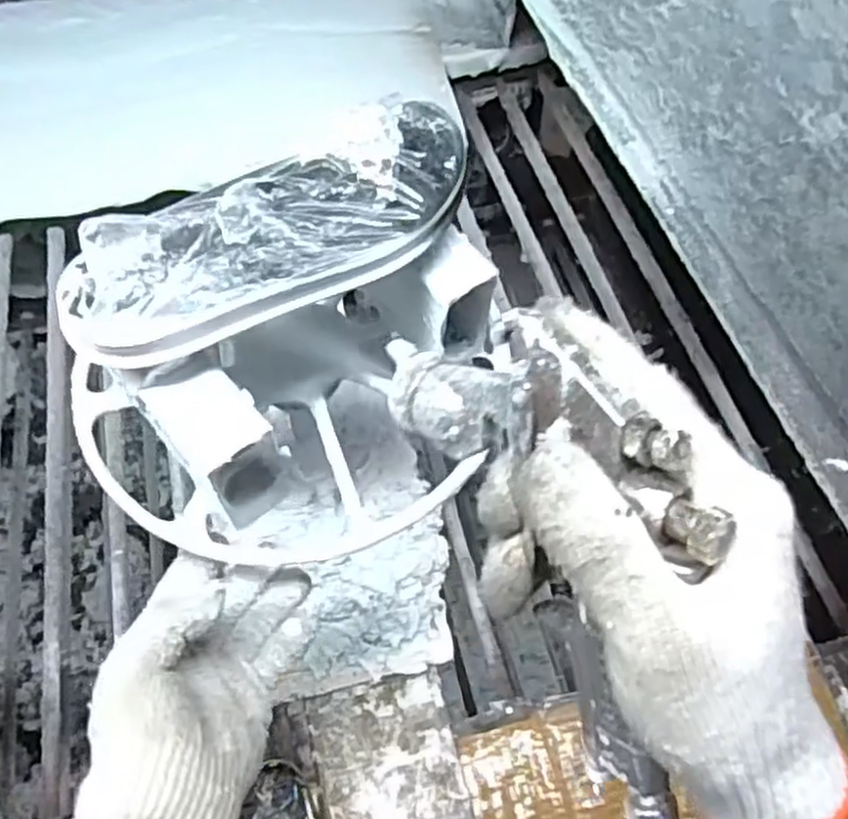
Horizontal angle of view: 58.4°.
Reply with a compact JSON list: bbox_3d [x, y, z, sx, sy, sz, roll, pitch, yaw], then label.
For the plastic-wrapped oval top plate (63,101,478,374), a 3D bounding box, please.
[{"bbox_3d":[-0.074,-0.092,0.394,0.222,0.023,0.090,-26,72,-17],"label":"plastic-wrapped oval top plate"}]

